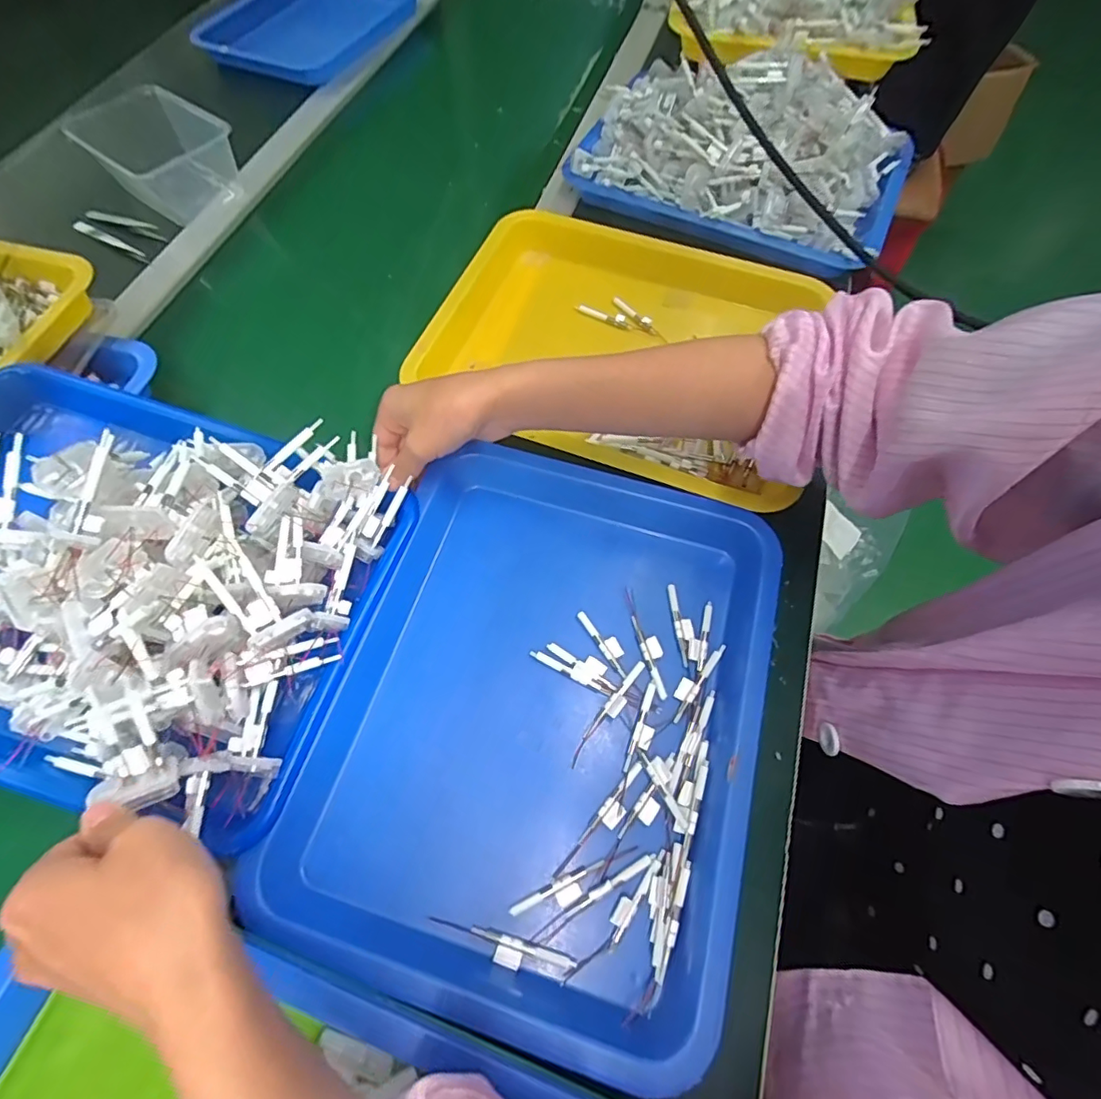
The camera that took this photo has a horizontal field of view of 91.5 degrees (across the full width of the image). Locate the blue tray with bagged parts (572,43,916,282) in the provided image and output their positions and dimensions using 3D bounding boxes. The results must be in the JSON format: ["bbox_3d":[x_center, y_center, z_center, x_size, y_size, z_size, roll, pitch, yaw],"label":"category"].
[{"bbox_3d":[0.204,-0.423,0.546,0.320,0.092,0.223,24,67,12],"label":"blue tray with bagged parts"}]

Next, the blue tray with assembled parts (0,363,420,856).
[{"bbox_3d":[-0.282,0.007,0.325,0.320,0.103,0.242,13,63,7],"label":"blue tray with assembled parts"}]

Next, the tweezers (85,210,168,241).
[{"bbox_3d":[-0.457,-0.352,0.579,0.104,0.009,0.015,20,64,11],"label":"tweezers"}]

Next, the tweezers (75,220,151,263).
[{"bbox_3d":[-0.466,-0.328,0.566,0.114,0.009,0.012,28,66,15],"label":"tweezers"}]

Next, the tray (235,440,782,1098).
[{"bbox_3d":[0.001,0.102,0.356,0.274,0.062,0.323,14,63,8],"label":"tray"}]

